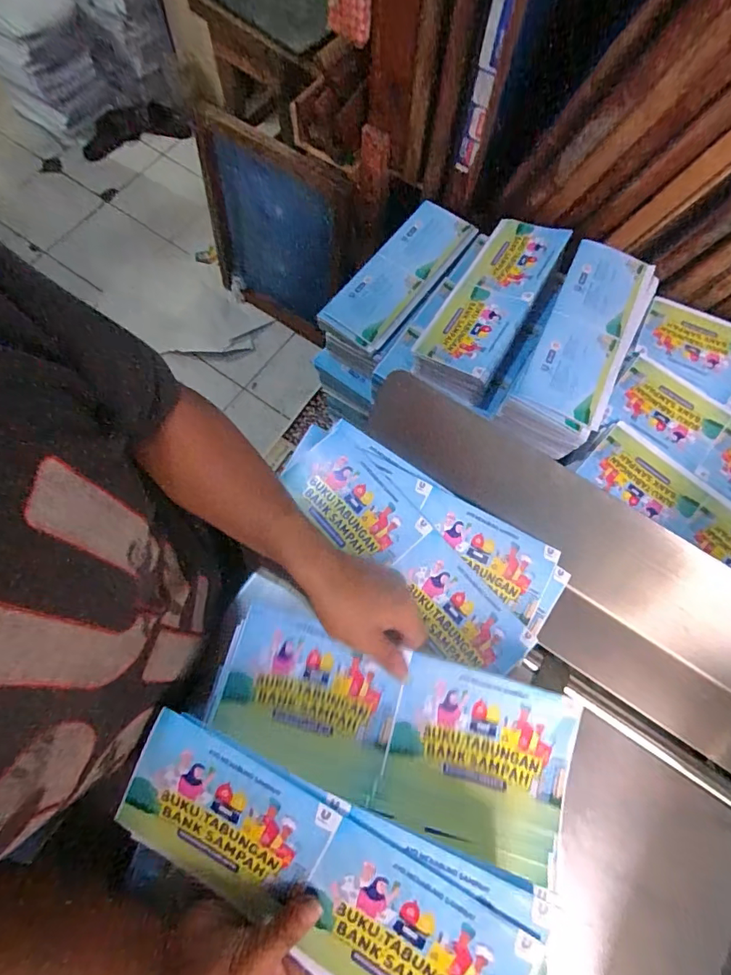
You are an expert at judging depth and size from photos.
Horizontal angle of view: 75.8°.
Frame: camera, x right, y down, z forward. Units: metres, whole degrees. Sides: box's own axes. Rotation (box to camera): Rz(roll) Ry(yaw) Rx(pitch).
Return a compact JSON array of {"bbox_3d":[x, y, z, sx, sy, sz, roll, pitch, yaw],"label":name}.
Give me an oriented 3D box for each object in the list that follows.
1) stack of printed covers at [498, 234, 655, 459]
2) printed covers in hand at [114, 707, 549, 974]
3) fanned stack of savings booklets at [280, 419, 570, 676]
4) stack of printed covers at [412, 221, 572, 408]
[{"bbox_3d":[0.311,-0.206,0.666,0.132,0.052,0.334,27,73,6],"label":"stack of printed covers"},{"bbox_3d":[-0.039,0.287,0.341,0.305,0.014,0.134,23,94,9],"label":"printed covers in hand"},{"bbox_3d":[0.052,0.052,0.503,0.316,0.012,0.150,37,75,8],"label":"fanned stack of savings booklets"},{"bbox_3d":[0.192,-0.286,0.718,0.121,0.051,0.315,29,74,7],"label":"stack of printed covers"}]

